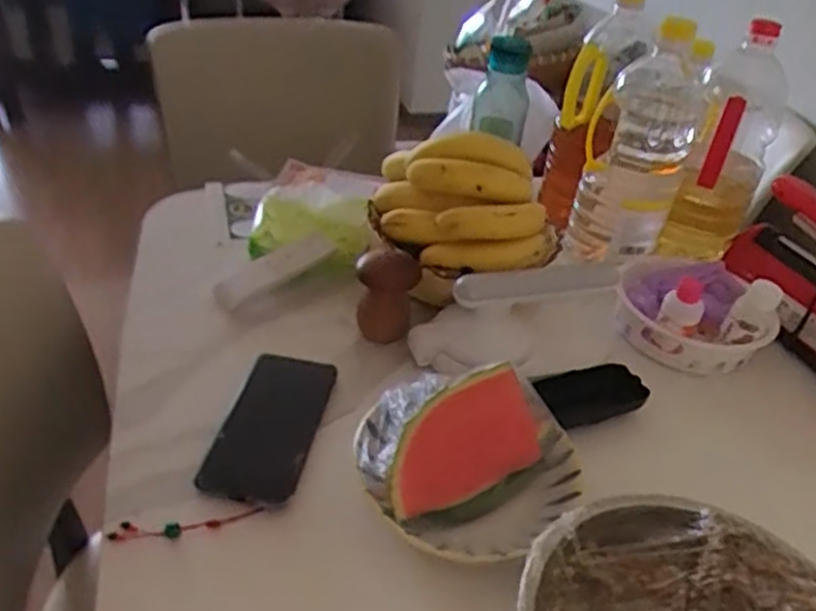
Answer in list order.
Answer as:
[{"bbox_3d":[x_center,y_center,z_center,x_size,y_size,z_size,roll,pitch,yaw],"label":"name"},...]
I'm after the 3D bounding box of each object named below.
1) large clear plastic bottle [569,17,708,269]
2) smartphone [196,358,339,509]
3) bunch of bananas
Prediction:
[{"bbox_3d":[0.246,-0.166,0.762,0.106,0.248,0.139,16,36,11],"label":"large clear plastic bottle"},{"bbox_3d":[-0.116,0.101,0.608,0.082,0.011,0.158,3,40,14],"label":"smartphone"},{"bbox_3d":[0.067,-0.103,0.726,0.183,0.099,0.132,-3,36,-12],"label":"bunch of bananas"}]

